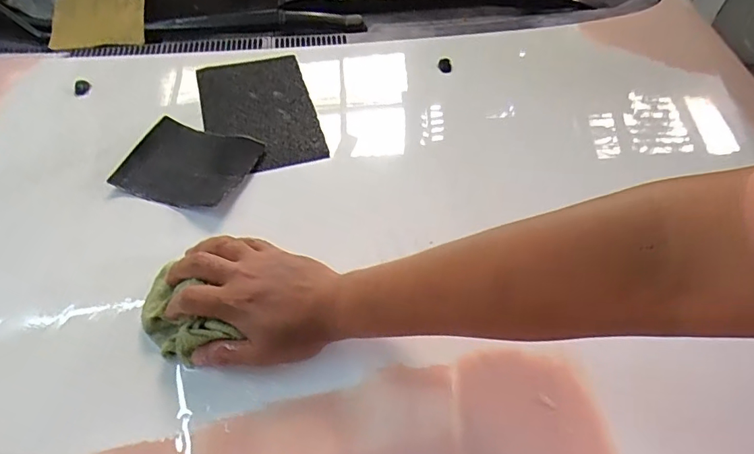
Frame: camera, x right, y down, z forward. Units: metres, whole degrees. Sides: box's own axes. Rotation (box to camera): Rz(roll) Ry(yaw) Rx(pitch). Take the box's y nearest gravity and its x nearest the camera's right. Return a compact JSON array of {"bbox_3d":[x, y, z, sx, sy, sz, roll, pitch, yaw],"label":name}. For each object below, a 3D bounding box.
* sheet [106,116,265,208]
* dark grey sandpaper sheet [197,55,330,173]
[{"bbox_3d":[-0.216,-0.077,0.574,0.138,0.024,0.120,11,42,16],"label":"sheet"},{"bbox_3d":[-0.153,-0.154,0.644,0.136,0.009,0.227,-14,53,-12],"label":"dark grey sandpaper sheet"}]

